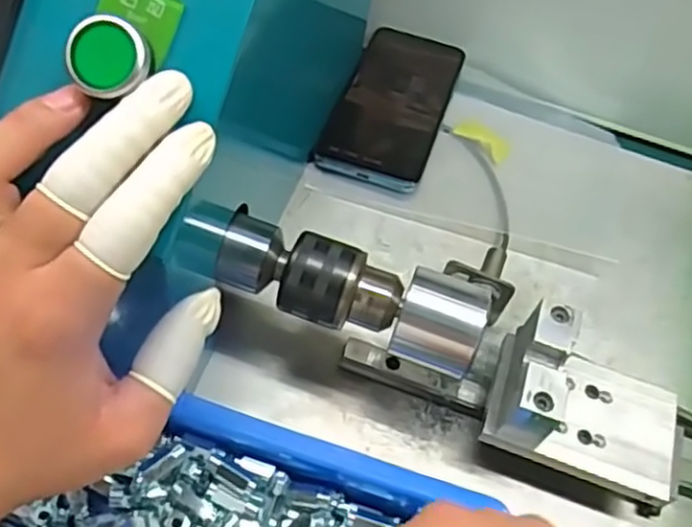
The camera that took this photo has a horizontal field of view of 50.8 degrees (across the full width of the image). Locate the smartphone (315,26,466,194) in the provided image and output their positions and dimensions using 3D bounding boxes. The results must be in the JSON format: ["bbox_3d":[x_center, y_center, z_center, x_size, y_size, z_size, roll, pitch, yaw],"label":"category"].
[{"bbox_3d":[0.035,-0.115,0.511,0.071,0.012,0.158,19,57,4],"label":"smartphone"}]

